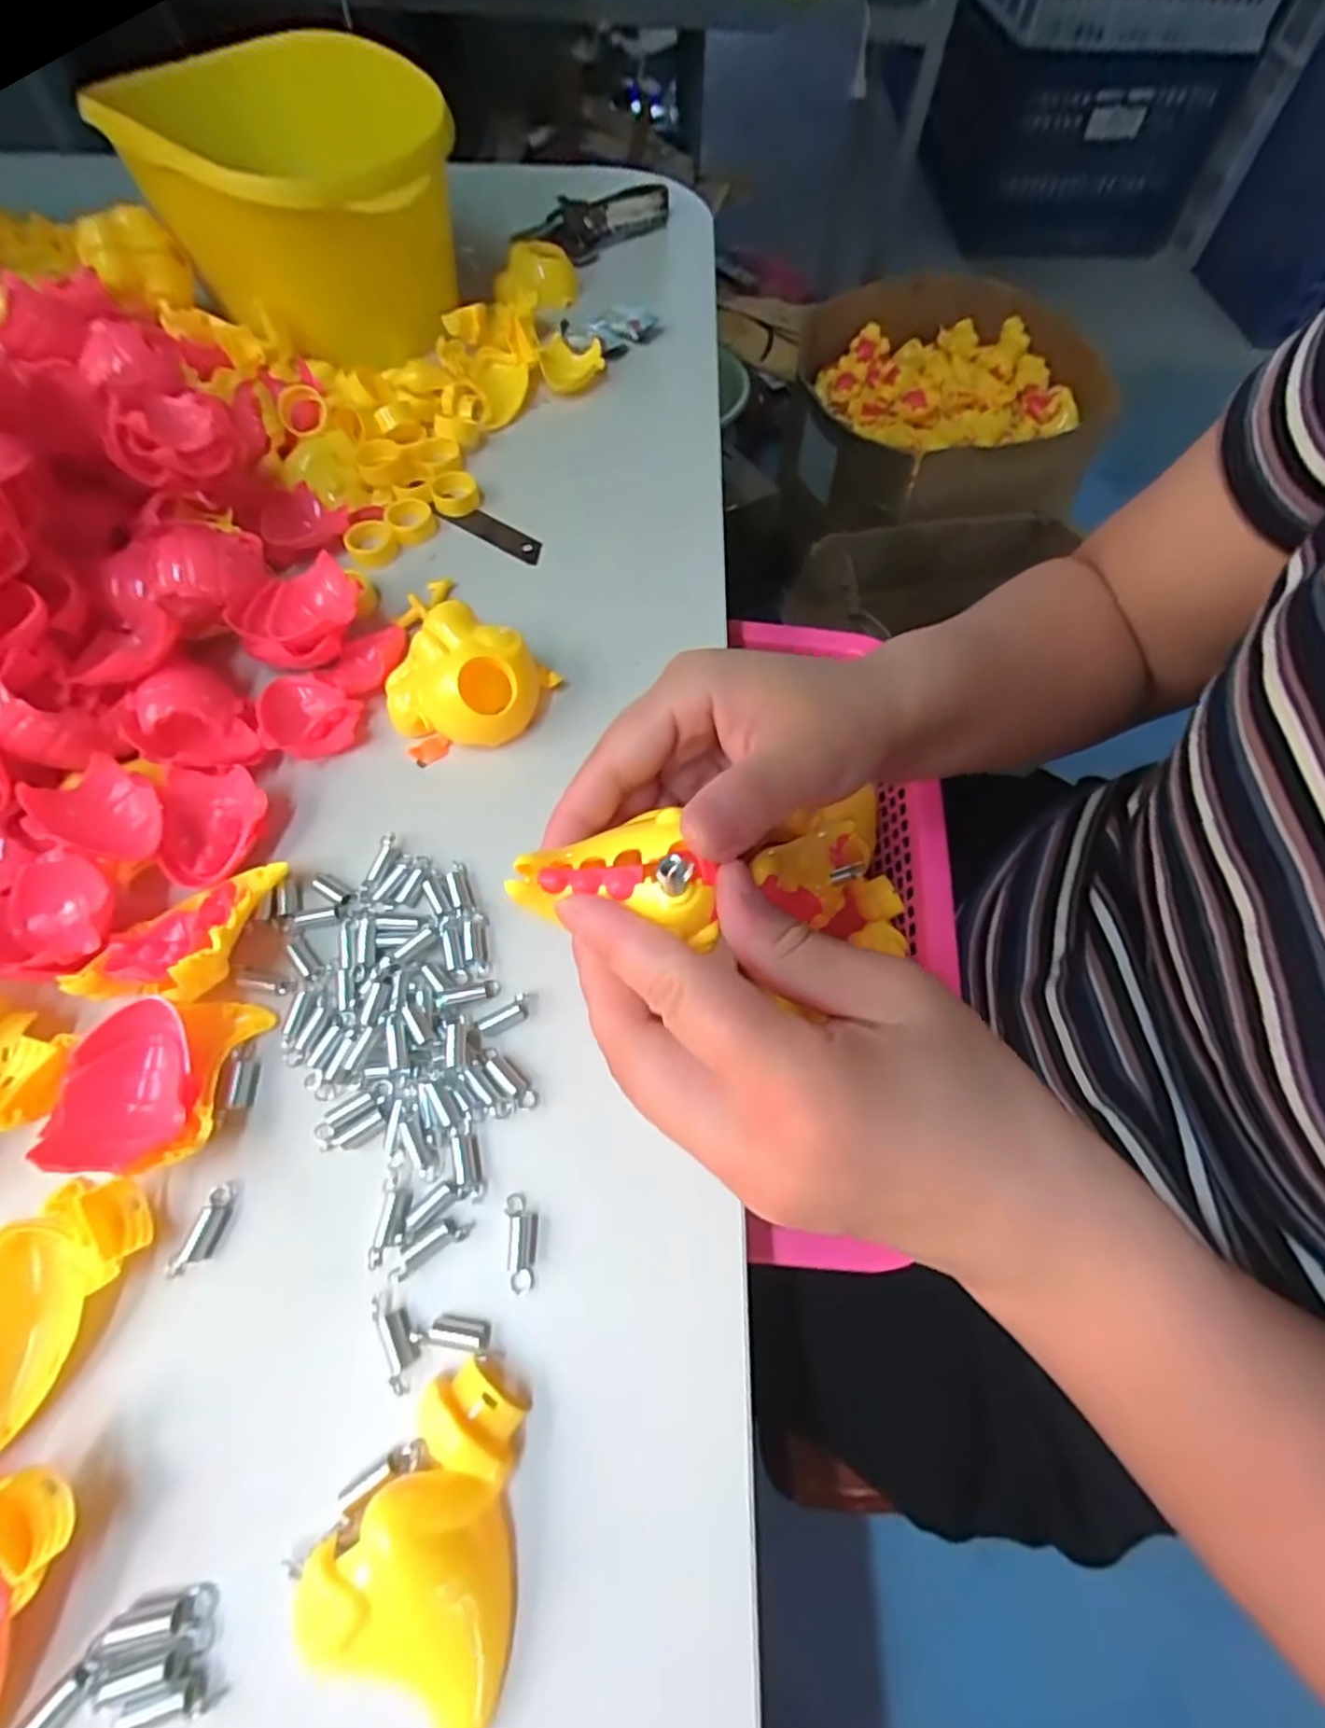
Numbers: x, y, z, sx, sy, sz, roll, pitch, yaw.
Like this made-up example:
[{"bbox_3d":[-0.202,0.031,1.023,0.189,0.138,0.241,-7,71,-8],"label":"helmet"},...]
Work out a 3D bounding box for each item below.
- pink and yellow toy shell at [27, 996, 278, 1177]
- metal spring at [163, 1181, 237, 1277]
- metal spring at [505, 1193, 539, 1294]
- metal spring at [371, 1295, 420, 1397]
[{"bbox_3d":[-0.171,0.073,0.231,0.046,0.024,0.057,3,62,1],"label":"pink and yellow toy shell"},{"bbox_3d":[-0.149,0.118,0.222,0.010,0.006,0.028,15,63,7],"label":"metal spring"},{"bbox_3d":[-0.045,0.122,0.221,0.010,0.007,0.028,-9,63,-6],"label":"metal spring"},{"bbox_3d":[-0.082,0.146,0.210,0.009,0.005,0.027,-26,66,-14],"label":"metal spring"}]

